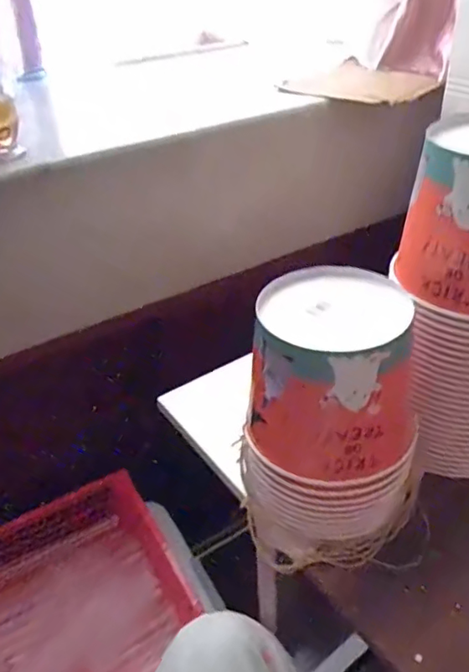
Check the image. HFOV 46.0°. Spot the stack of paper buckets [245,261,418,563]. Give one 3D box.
[{"bbox_3d":[0.086,0.079,0.516,0.157,0.217,0.147,-3,36,2],"label":"stack of paper buckets"}]

